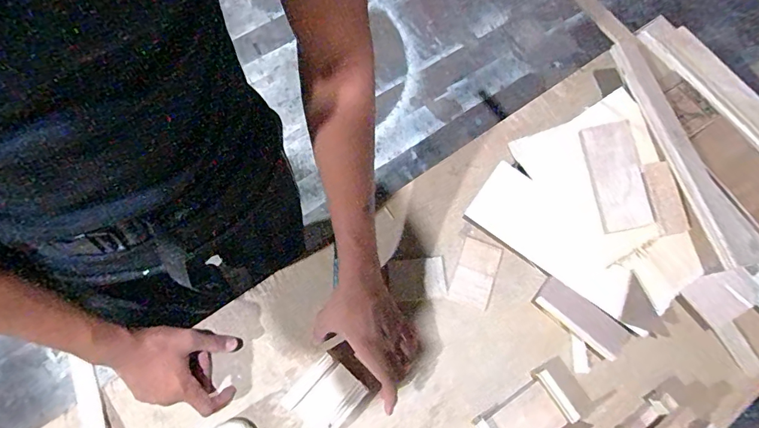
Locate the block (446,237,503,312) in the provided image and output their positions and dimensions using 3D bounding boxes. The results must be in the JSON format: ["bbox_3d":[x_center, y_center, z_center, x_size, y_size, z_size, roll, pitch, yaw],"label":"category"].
[{"bbox_3d":[0.138,0.085,0.624,0.053,0.008,0.092,21,72,5],"label":"block"}]

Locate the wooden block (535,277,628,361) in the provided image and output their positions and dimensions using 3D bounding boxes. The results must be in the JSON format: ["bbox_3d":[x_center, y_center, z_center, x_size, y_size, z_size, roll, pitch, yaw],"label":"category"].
[{"bbox_3d":[0.276,0.142,0.593,0.122,0.027,0.049,38,74,14],"label":"wooden block"}]

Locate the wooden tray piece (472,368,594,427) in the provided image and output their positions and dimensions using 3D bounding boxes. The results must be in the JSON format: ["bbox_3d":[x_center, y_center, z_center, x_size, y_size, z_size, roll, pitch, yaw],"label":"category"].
[{"bbox_3d":[0.192,0.271,0.551,0.118,0.034,0.086,-32,75,-12],"label":"wooden tray piece"}]

